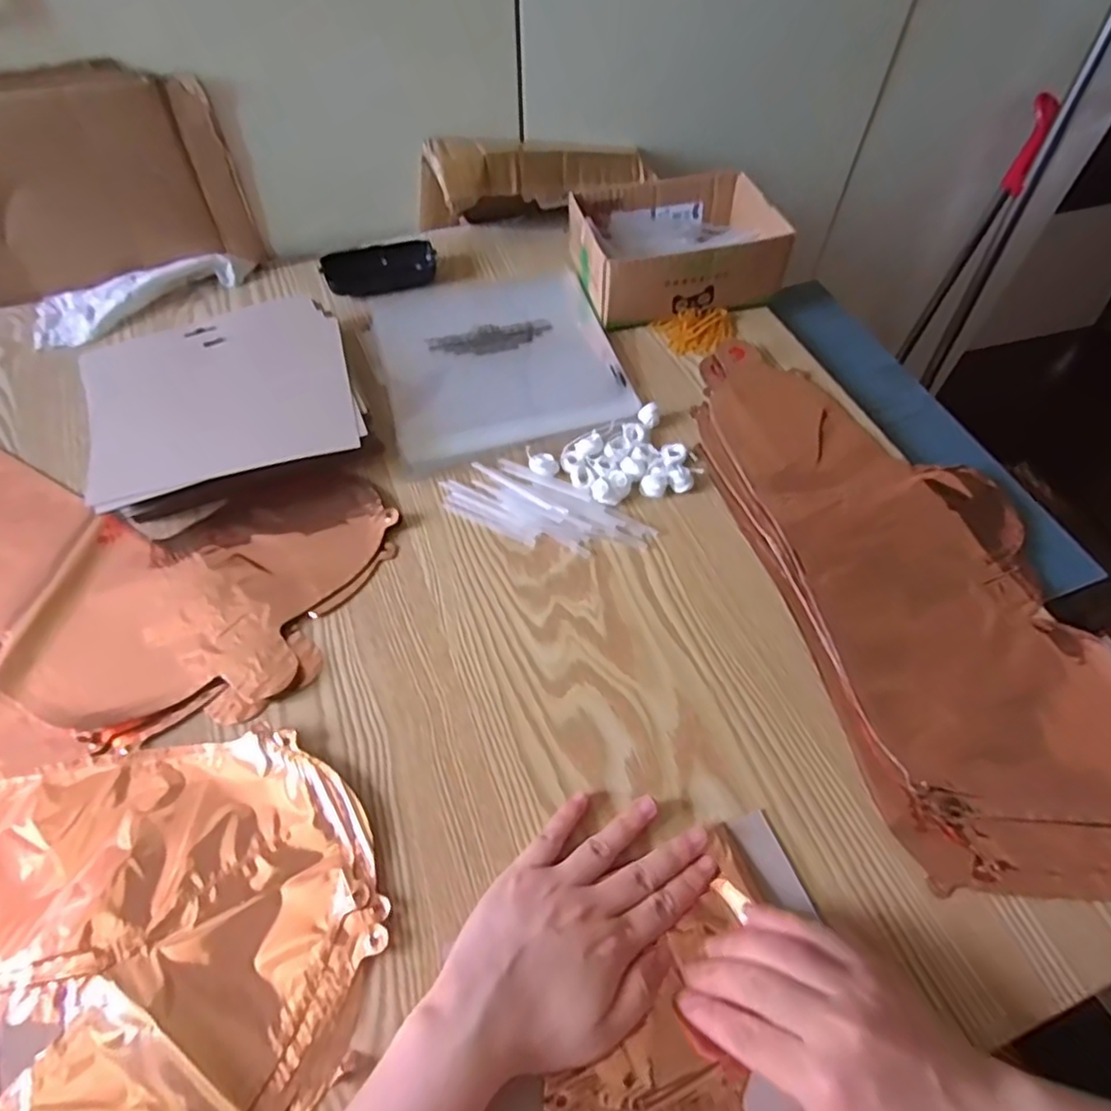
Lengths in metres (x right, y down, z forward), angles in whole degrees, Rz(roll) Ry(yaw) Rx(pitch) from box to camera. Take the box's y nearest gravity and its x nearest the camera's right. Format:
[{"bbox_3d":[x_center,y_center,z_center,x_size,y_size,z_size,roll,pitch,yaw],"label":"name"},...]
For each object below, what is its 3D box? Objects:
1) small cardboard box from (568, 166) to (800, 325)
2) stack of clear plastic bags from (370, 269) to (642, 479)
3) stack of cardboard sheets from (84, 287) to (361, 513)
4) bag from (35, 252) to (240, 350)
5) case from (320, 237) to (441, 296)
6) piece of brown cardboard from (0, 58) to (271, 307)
[{"bbox_3d":[0.113,-0.306,0.640,0.182,0.065,0.155,-12,57,-9],"label":"small cardboard box"},{"bbox_3d":[-0.053,-0.184,0.595,0.202,0.008,0.228,-15,58,-10],"label":"stack of clear plastic bags"},{"bbox_3d":[-0.267,-0.124,0.533,0.201,0.038,0.198,-16,58,-11],"label":"stack of cardboard sheets"},{"bbox_3d":[-0.398,-0.248,0.620,0.181,0.028,0.063,-20,59,-14],"label":"bag"},{"bbox_3d":[-0.174,-0.287,0.653,0.109,0.025,0.053,-15,58,-10],"label":"case"},{"bbox_3d":[-0.425,-0.317,0.573,0.274,0.176,0.020,-14,58,-10],"label":"piece of brown cardboard"}]

